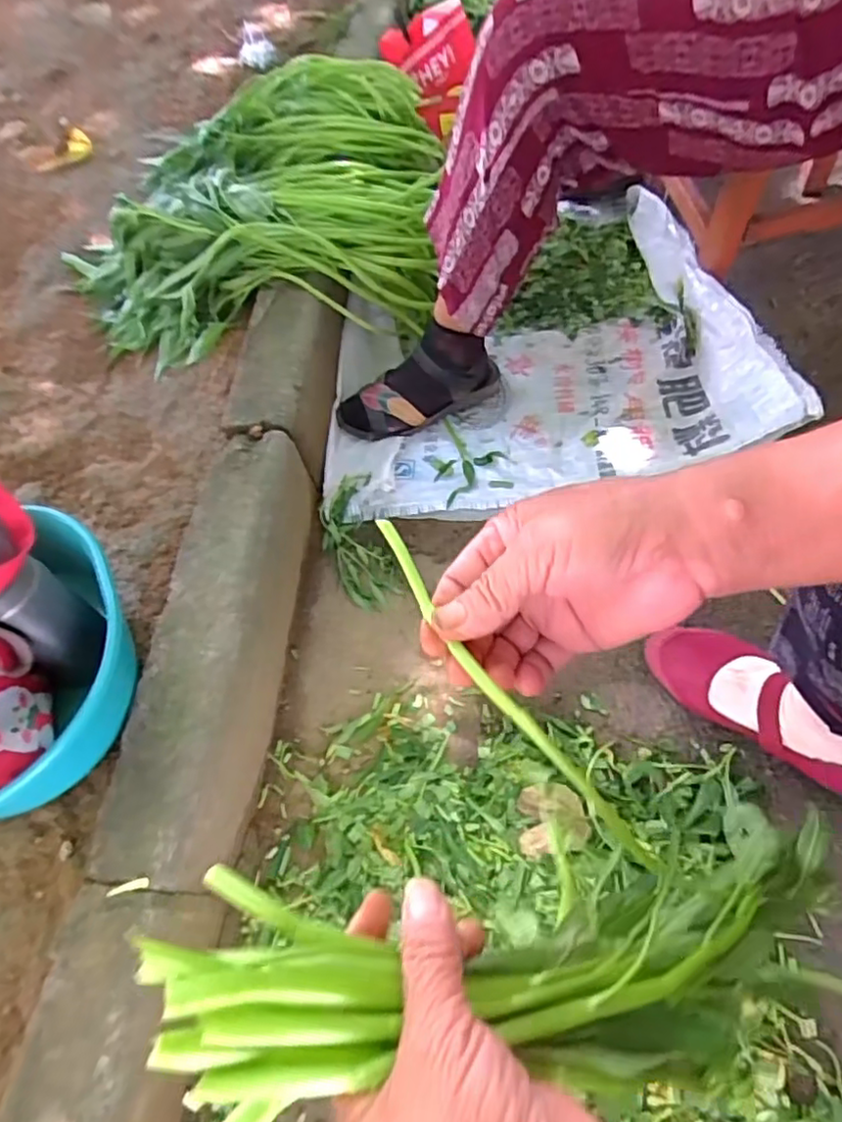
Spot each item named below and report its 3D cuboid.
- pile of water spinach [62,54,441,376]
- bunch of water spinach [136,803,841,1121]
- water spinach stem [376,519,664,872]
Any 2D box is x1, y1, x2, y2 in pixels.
[{"bbox_3d":[-0.255,-0.546,1.003,0.551,0.182,0.505,-13,58,2],"label":"pile of water spinach"},{"bbox_3d":[0.072,0.177,0.294,0.367,0.047,0.095,9,55,-27],"label":"bunch of water spinach"},{"bbox_3d":[0.032,0.052,0.280,0.013,0.010,0.183,-32,69,-17],"label":"water spinach stem"}]

